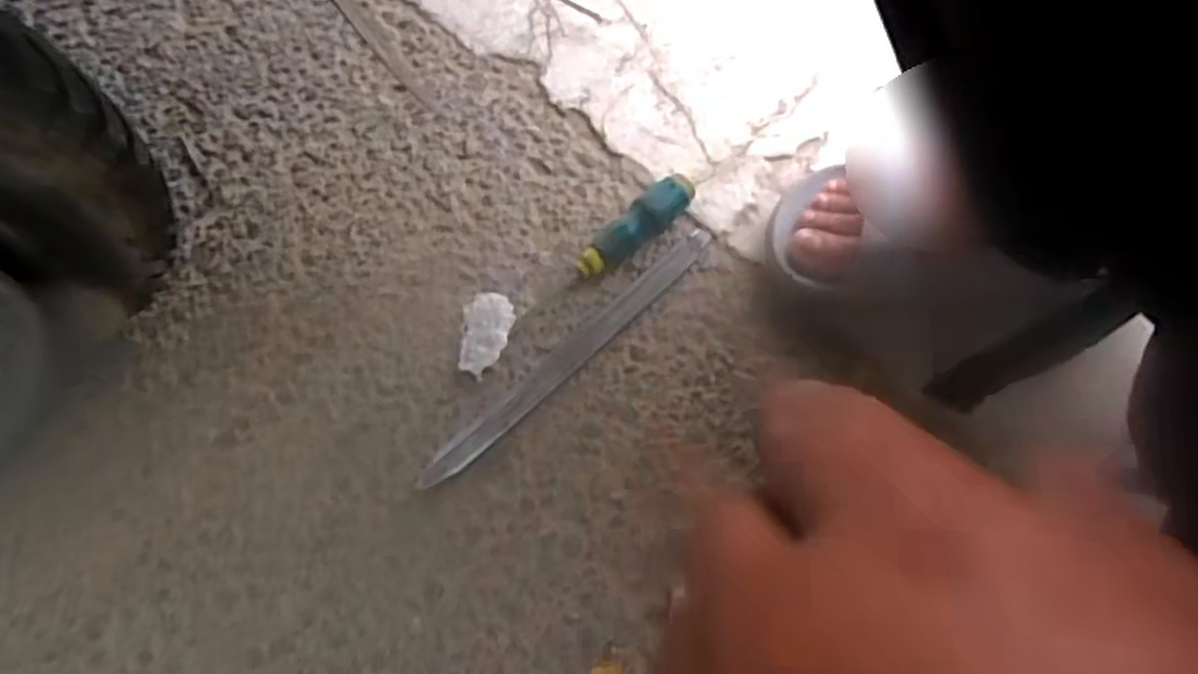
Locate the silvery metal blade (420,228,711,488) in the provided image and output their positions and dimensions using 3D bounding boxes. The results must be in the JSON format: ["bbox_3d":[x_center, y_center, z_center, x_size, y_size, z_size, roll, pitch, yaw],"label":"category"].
[{"bbox_3d":[-0.018,0.009,0.544,0.262,0.013,0.023,-41,77,-13],"label":"silvery metal blade"}]

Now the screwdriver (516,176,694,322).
[{"bbox_3d":[0.007,-0.063,0.562,0.153,0.026,0.027,-39,77,-13],"label":"screwdriver"}]

